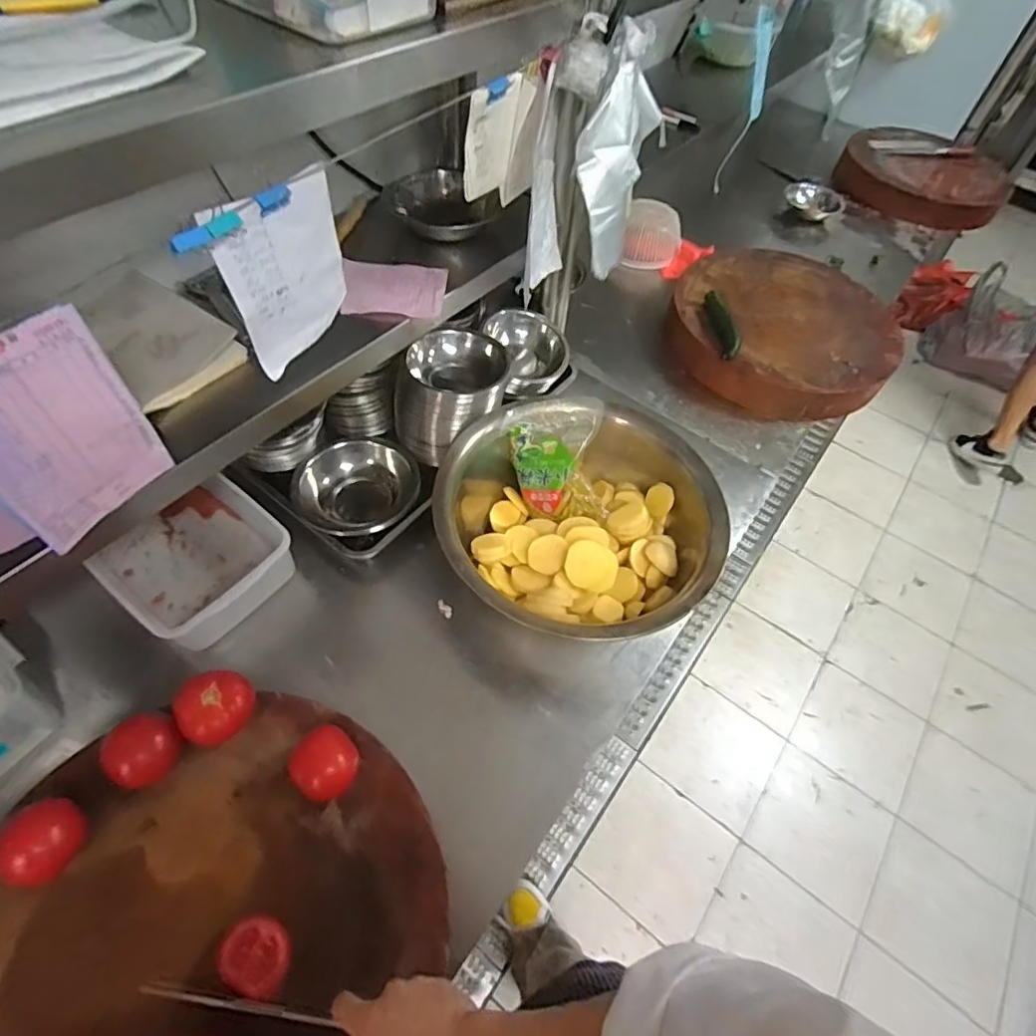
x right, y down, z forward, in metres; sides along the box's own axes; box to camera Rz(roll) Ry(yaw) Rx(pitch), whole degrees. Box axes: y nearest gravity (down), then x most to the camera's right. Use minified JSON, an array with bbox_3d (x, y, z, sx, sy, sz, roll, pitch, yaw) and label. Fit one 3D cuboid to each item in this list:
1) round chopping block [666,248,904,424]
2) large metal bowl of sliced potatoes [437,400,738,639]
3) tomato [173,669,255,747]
[{"bbox_3d":[0.576,-0.419,1.224,0.452,0.102,0.477,2,55,-3],"label":"round chopping block"},{"bbox_3d":[0.084,0.013,0.825,0.380,0.147,0.374,2,55,-3],"label":"large metal bowl of sliced potatoes"},{"bbox_3d":[-0.344,0.207,0.632,0.074,0.057,0.075,2,55,-3],"label":"tomato"}]

